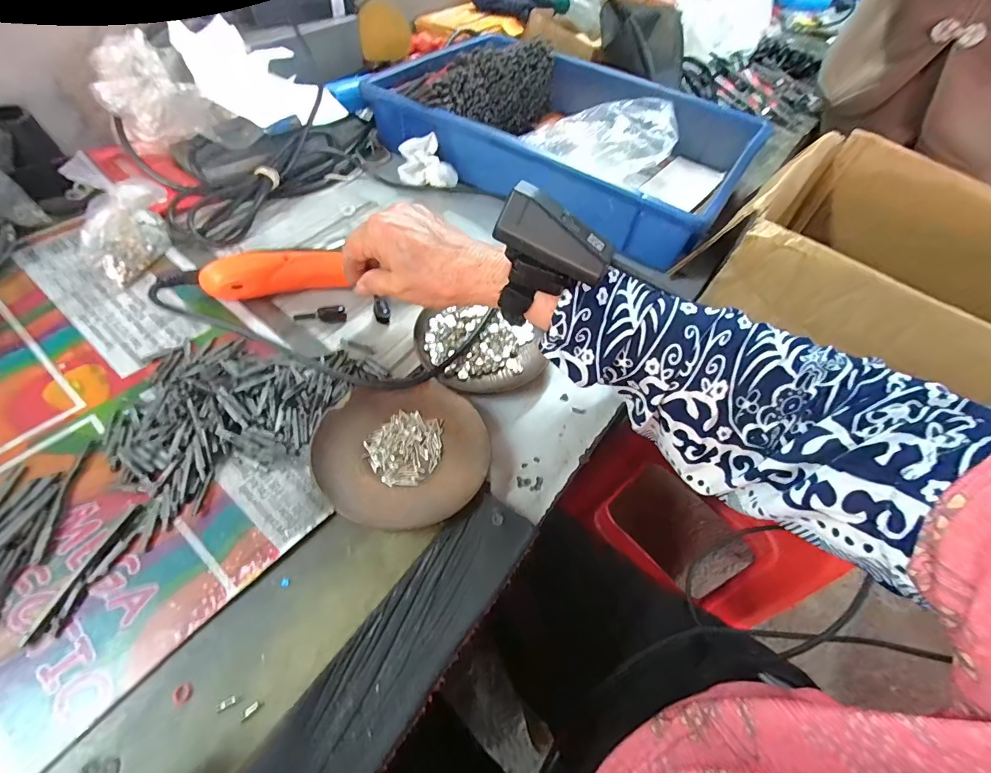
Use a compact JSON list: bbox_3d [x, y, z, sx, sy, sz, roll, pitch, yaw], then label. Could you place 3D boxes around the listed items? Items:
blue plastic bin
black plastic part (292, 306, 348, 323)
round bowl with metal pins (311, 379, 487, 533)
[{"bbox_3d":[0.098,-0.323,0.536,0.391,0.100,0.294,31,57,16],"label":"blue plastic bin"},{"bbox_3d":[-0.152,-0.063,0.376,0.042,0.009,0.012,3,54,-4],"label":"black plastic part"},{"bbox_3d":[-0.062,0.043,0.296,0.109,0.020,0.106,3,54,-4],"label":"round bowl with metal pins"}]

